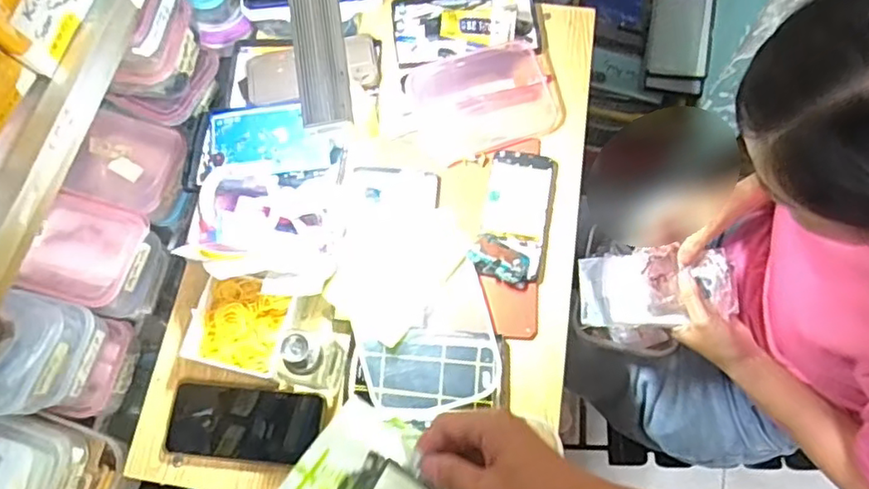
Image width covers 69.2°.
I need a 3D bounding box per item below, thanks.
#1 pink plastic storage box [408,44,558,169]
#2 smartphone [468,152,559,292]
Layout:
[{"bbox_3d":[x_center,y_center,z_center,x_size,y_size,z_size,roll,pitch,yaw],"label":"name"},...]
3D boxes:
[{"bbox_3d":[0.060,-0.184,0.779,0.173,0.028,0.134,-17,70,-4],"label":"pink plastic storage box"},{"bbox_3d":[0.095,-0.034,0.736,0.081,0.009,0.163,13,71,7],"label":"smartphone"}]

